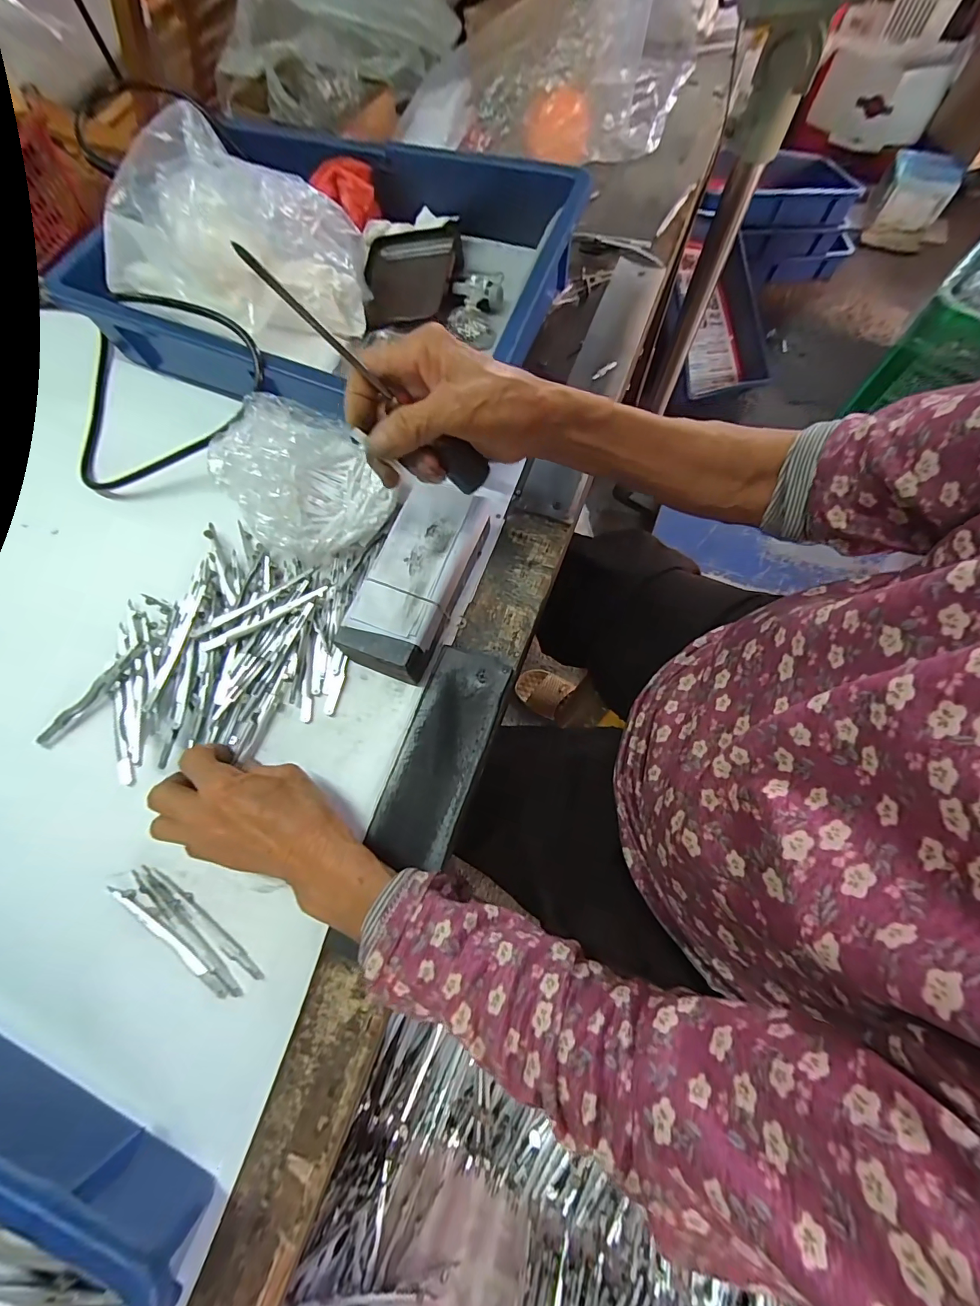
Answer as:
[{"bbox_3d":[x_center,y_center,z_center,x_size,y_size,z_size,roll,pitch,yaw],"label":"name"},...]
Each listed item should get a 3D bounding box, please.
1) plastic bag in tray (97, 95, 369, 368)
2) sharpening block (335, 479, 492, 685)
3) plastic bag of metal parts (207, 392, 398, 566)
[{"bbox_3d":[-0.227,-0.356,0.402,0.208,0.112,0.118,12,74,6],"label":"plastic bag in tray"},{"bbox_3d":[-0.054,-0.057,0.352,0.067,0.047,0.154,20,75,8],"label":"sharpening block"},{"bbox_3d":[-0.151,-0.142,0.369,0.124,0.076,0.121,-29,74,-6],"label":"plastic bag of metal parts"}]

